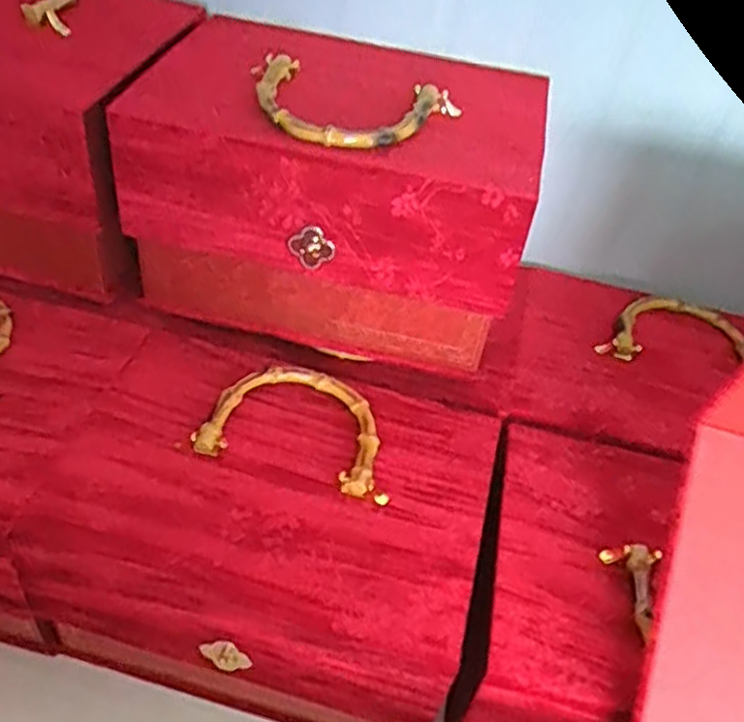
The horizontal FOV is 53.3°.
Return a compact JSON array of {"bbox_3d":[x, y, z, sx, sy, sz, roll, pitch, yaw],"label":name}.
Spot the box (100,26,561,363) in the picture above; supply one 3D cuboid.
[{"bbox_3d":[-0.032,-0.141,0.637,0.316,0.190,0.208,13,46,6],"label":"box"}]

